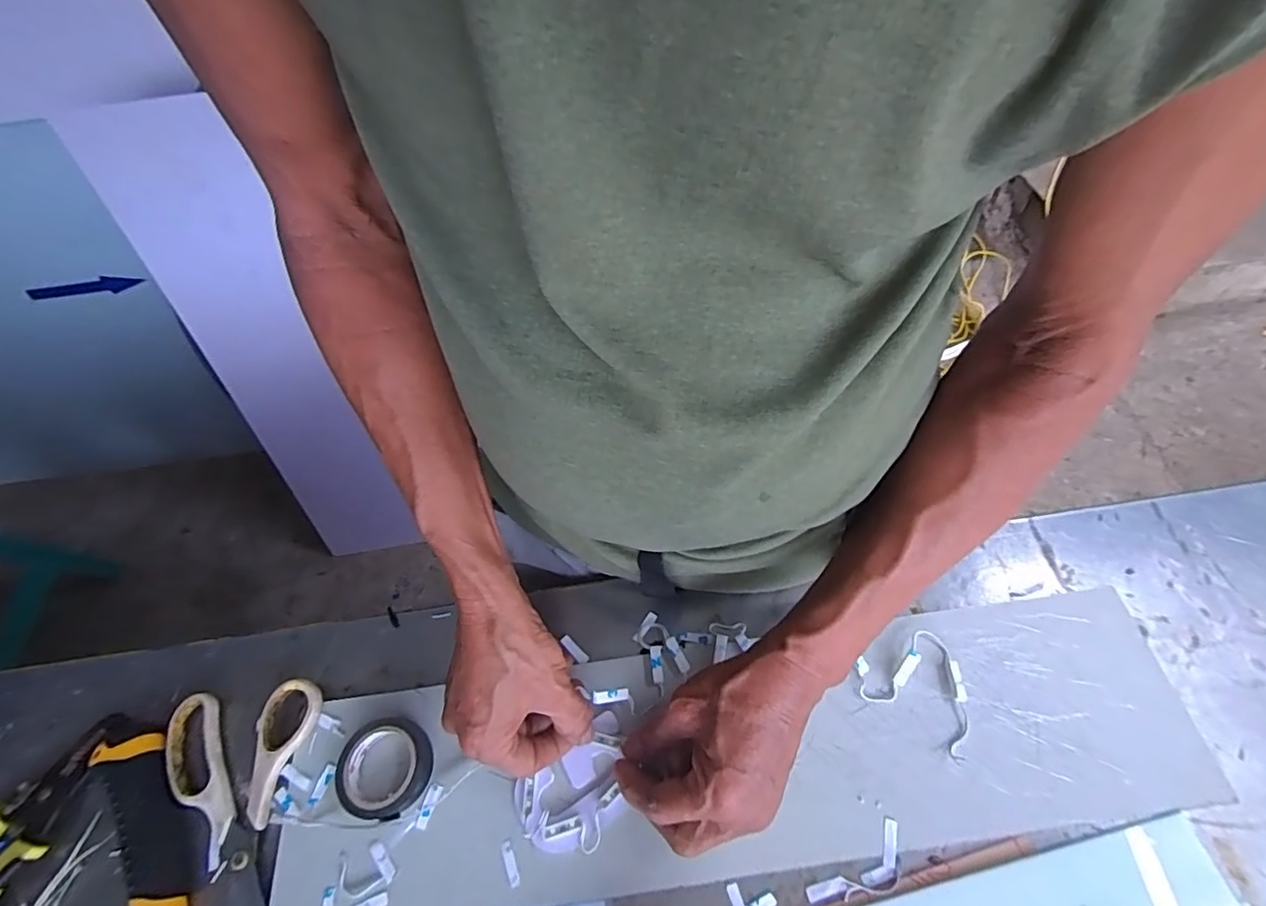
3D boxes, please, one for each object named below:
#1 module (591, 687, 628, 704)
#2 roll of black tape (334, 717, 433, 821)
[{"bbox_3d":[-0.016,0.168,0.385,0.025,0.005,0.009,-2,59,-12],"label":"module"},{"bbox_3d":[-0.169,0.214,0.379,0.058,0.018,0.058,-2,59,3],"label":"roll of black tape"}]

